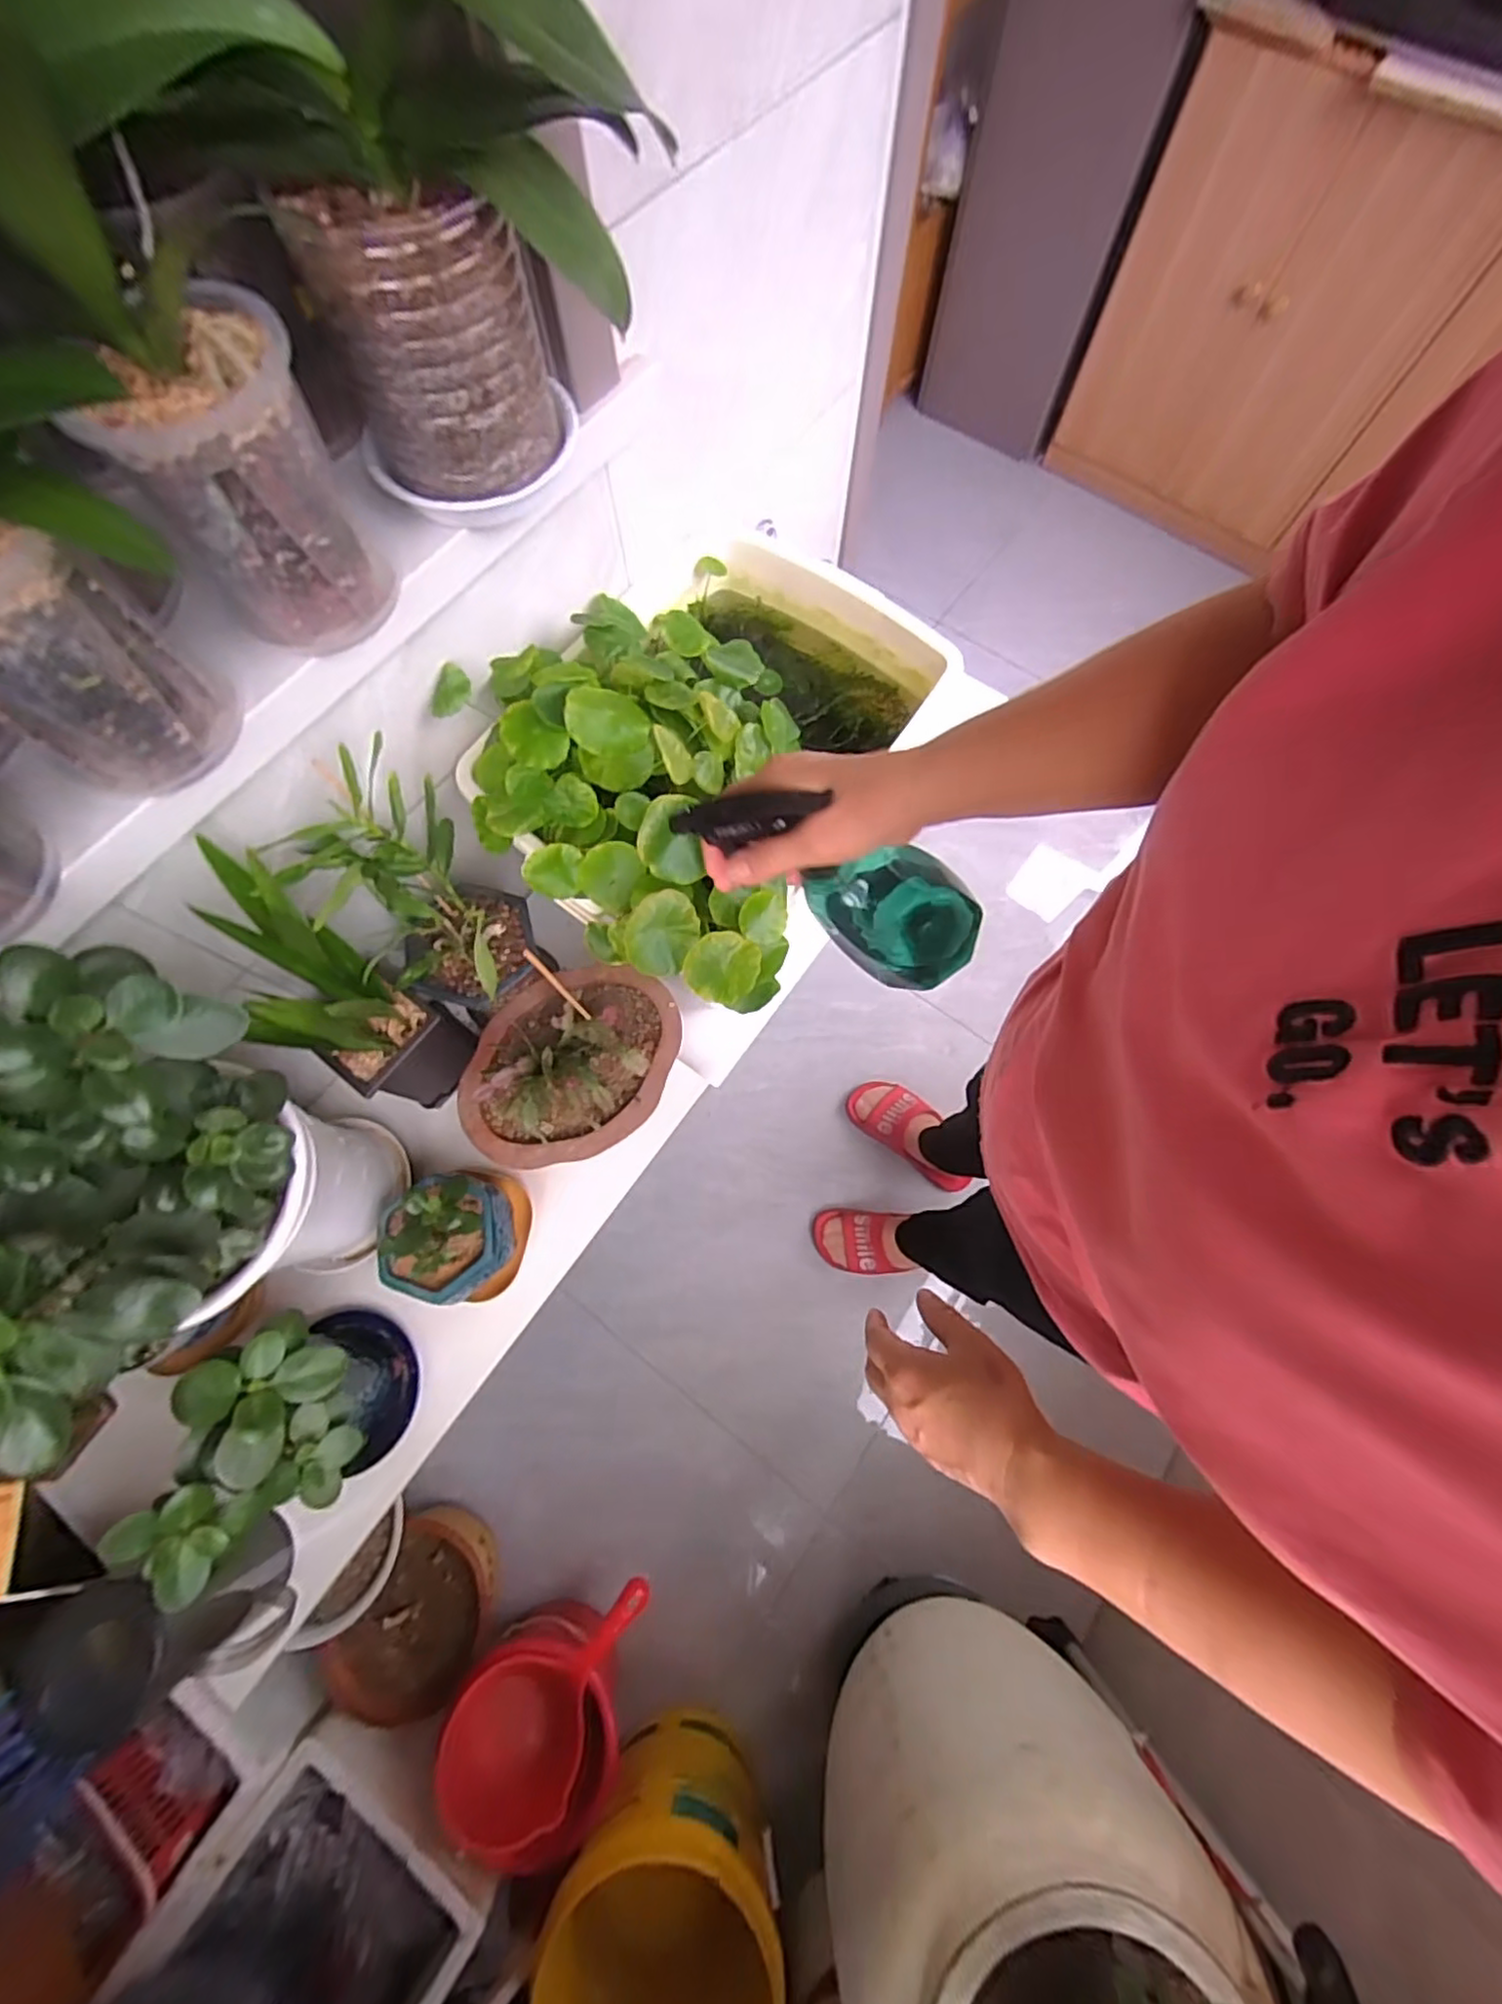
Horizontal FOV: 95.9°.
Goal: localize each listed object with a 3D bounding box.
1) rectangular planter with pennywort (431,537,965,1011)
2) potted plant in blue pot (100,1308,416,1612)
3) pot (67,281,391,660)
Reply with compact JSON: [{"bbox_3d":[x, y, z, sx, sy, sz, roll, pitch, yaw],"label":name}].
[{"bbox_3d":[-0.031,-0.278,0.739,0.390,0.211,0.520,34,76,10],"label":"rectangular planter with pennywort"},{"bbox_3d":[-0.425,0.401,0.646,0.130,0.250,0.195,-4,73,-1],"label":"potted plant in blue pot"},{"bbox_3d":[-0.322,-0.329,0.448,0.126,0.168,0.111,-34,76,-10],"label":"pot"}]

